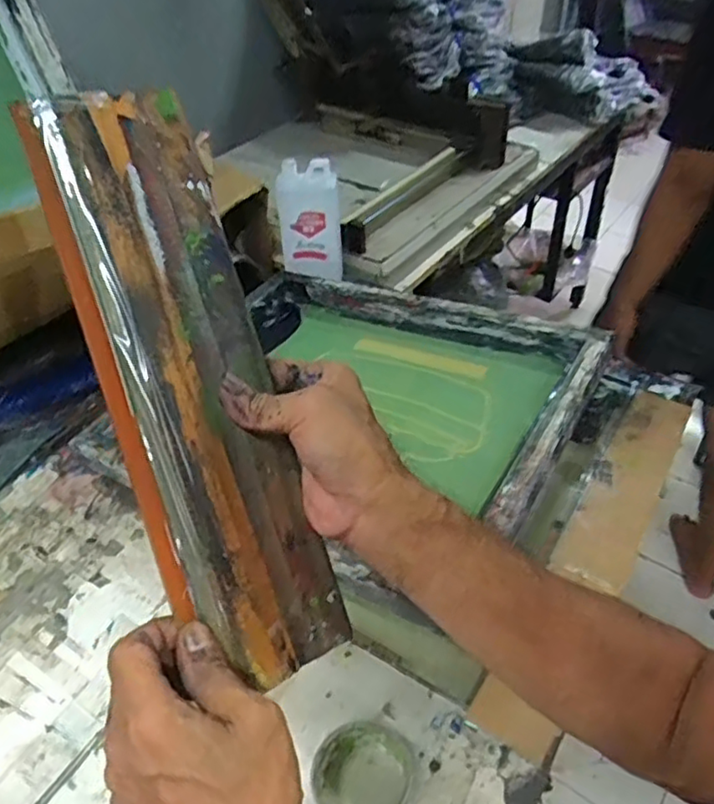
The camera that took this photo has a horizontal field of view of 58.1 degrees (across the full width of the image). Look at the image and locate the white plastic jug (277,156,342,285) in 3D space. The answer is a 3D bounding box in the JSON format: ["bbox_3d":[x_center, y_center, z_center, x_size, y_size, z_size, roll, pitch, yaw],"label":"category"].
[{"bbox_3d":[-0.076,-0.289,1.051,0.102,0.183,0.057,-5,43,-3],"label":"white plastic jug"}]

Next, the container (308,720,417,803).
[{"bbox_3d":[0.009,0.328,0.569,0.092,0.041,0.084,-35,52,-30],"label":"container"}]

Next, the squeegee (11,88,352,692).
[{"bbox_3d":[-0.090,-0.013,0.354,0.090,0.023,0.327,-18,88,-17],"label":"squeegee"}]

